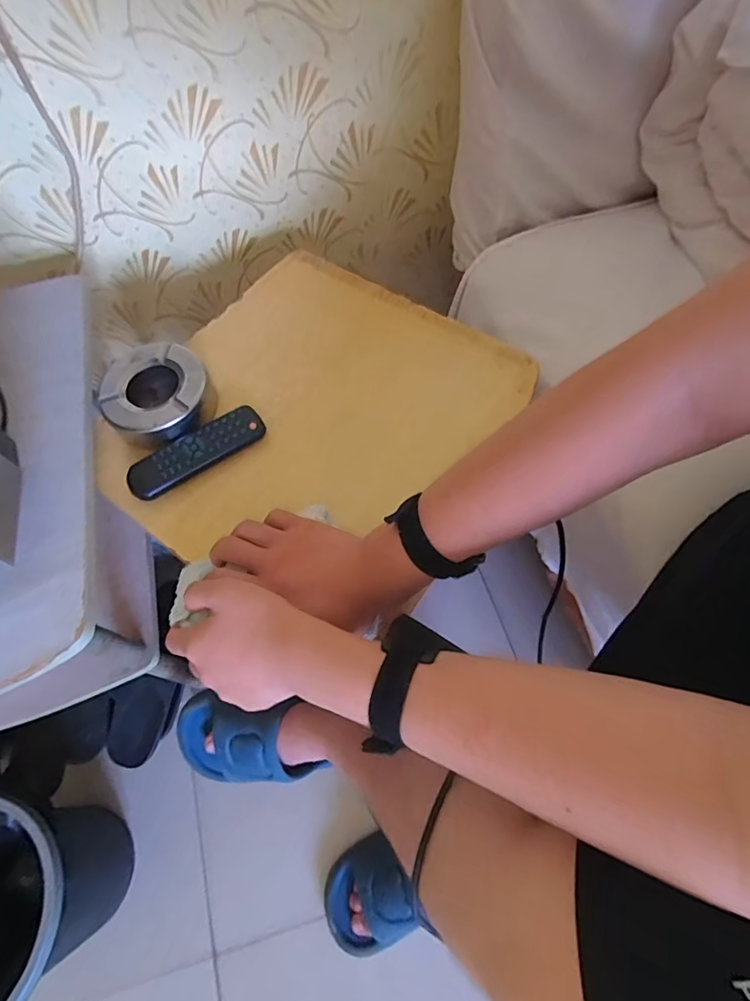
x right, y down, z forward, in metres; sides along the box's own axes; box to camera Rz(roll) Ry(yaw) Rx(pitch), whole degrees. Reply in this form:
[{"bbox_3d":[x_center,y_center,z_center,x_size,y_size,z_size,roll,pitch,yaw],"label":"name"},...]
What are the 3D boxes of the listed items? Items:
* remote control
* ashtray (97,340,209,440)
[{"bbox_3d":[-0.179,-0.049,0.500,0.140,0.014,0.043,-33,67,-13],"label":"remote control"},{"bbox_3d":[-0.227,-0.109,0.526,0.107,0.050,0.107,-26,65,-10],"label":"ashtray"}]

